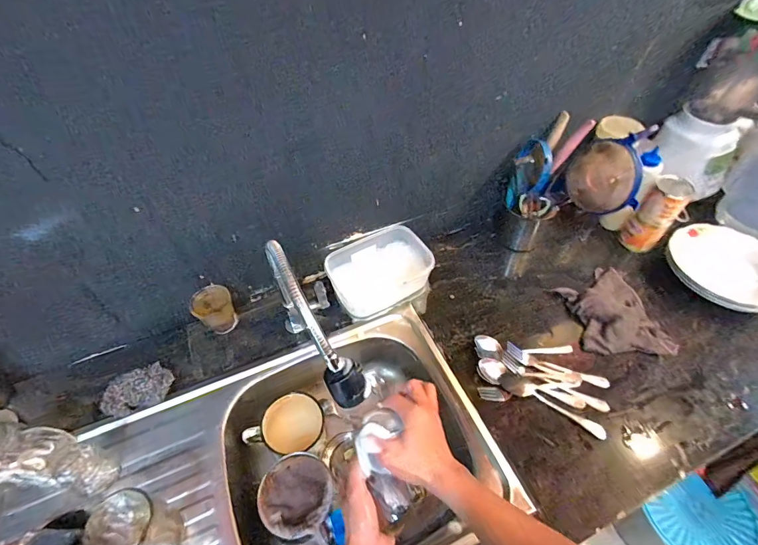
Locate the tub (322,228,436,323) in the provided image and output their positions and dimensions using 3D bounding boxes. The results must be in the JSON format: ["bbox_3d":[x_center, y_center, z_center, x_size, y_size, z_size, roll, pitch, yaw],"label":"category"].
[{"bbox_3d":[0.000,0.000,0.787,0.198,0.083,0.144,-24,55,-16],"label":"tub"}]

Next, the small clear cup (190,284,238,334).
[{"bbox_3d":[-0.309,0.071,0.728,0.069,0.065,0.071,0,51,1],"label":"small clear cup"}]

